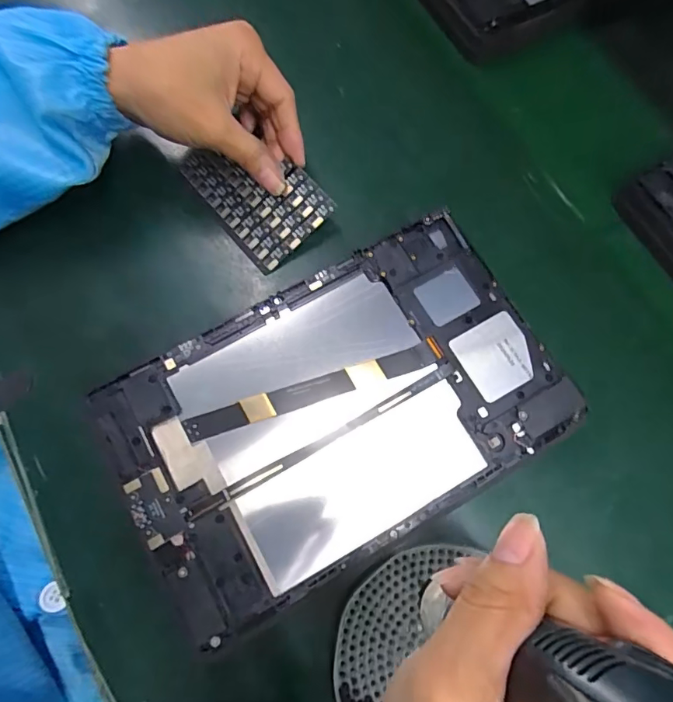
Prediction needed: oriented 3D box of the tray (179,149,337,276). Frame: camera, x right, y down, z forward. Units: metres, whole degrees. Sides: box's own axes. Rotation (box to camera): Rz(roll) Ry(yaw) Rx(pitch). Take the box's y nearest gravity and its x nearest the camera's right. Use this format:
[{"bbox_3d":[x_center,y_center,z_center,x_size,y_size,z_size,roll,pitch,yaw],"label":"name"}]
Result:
[{"bbox_3d":[-0.055,-0.108,0.326,0.064,0.004,0.100,-41,80,7],"label":"tray"}]

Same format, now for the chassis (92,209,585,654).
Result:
[{"bbox_3d":[0.000,0.032,0.274,0.231,0.011,0.149,-28,76,-8],"label":"chassis"}]

